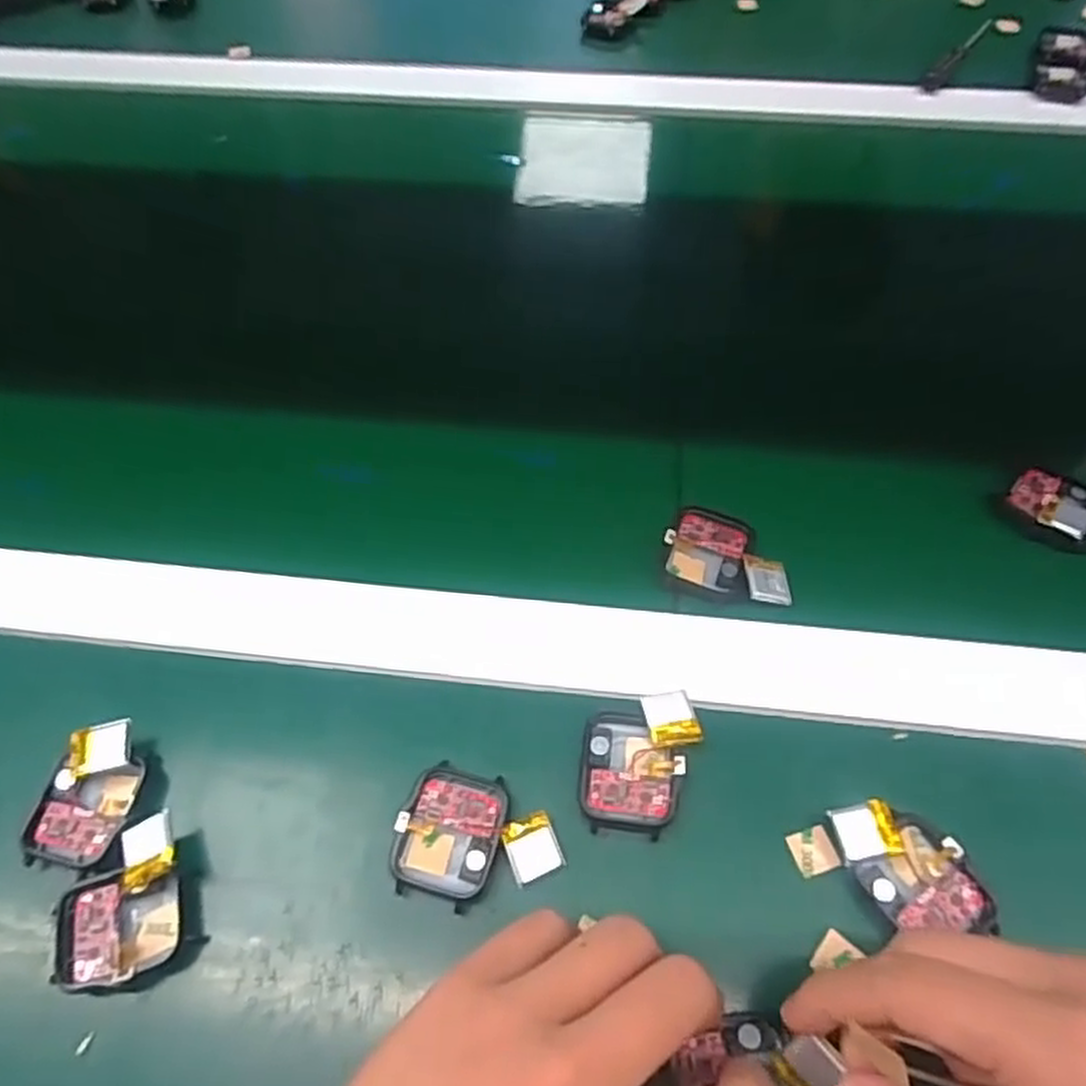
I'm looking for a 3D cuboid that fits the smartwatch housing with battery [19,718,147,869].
[{"bbox_3d":[-0.172,0.095,0.300,0.037,0.018,0.053,13,59,8],"label":"smartwatch housing with battery"}]

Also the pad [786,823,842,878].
[{"bbox_3d":[0.100,0.114,0.293,0.015,0.004,0.016,-13,59,-8],"label":"pad"}]

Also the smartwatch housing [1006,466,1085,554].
[{"bbox_3d":[0.242,-0.016,0.374,0.043,0.010,0.039,24,61,15],"label":"smartwatch housing"}]

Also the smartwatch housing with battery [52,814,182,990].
[{"bbox_3d":[-0.150,0.128,0.281,0.043,0.020,0.050,-10,58,-6],"label":"smartwatch housing with battery"}]

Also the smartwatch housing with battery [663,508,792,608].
[{"bbox_3d":[0.085,0.006,0.358,0.057,0.014,0.040,23,61,14],"label":"smartwatch housing with battery"}]

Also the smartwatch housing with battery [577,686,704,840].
[{"bbox_3d":[0.036,0.084,0.306,0.041,0.018,0.052,11,58,7],"label":"smartwatch housing with battery"}]

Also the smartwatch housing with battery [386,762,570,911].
[{"bbox_3d":[-0.023,0.110,0.293,0.058,0.014,0.045,13,59,9],"label":"smartwatch housing with battery"}]

